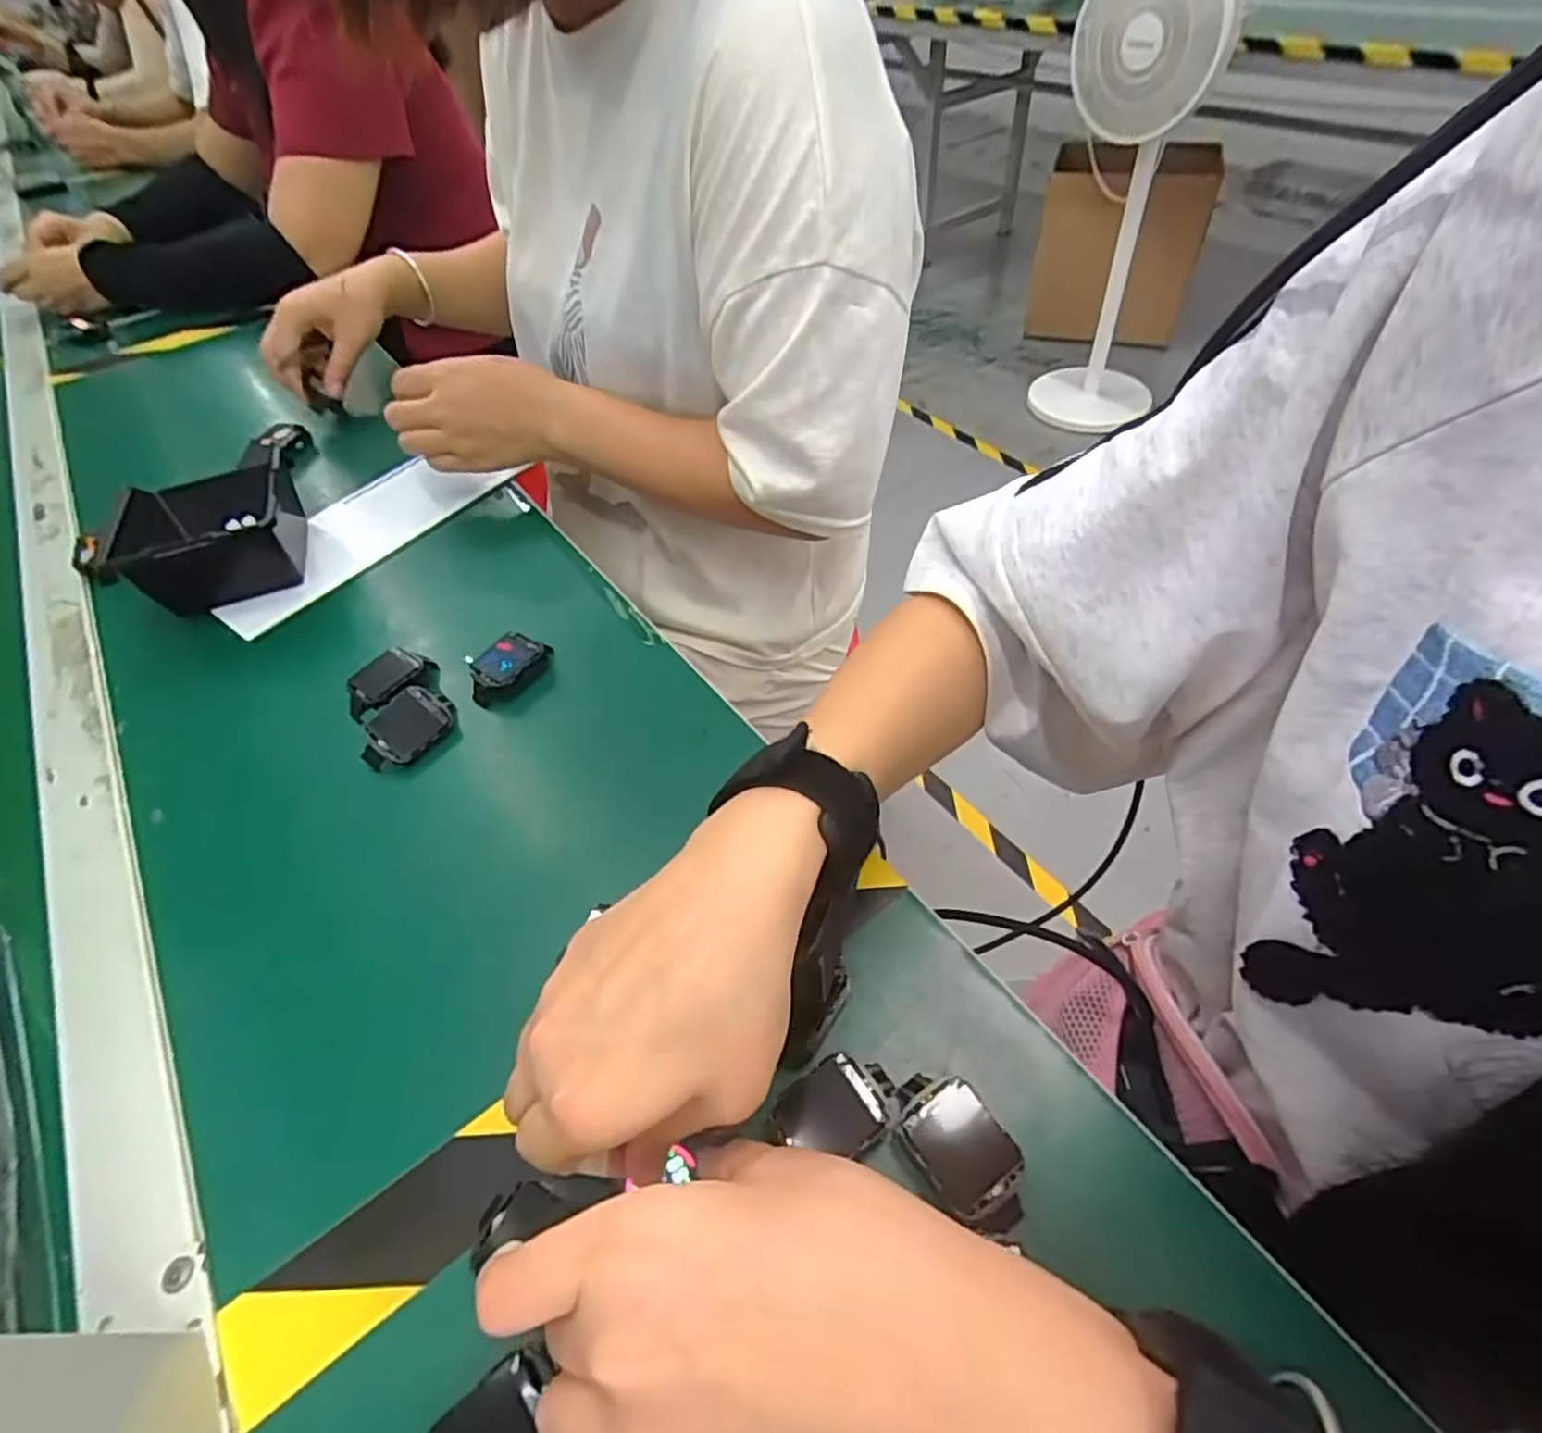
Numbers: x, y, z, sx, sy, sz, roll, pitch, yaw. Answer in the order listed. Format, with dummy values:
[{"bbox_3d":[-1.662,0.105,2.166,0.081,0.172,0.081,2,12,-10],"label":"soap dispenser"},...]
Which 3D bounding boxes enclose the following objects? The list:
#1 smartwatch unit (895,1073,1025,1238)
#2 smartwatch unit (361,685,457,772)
[{"bbox_3d":[0.068,0.157,0.264,0.032,0.015,0.054,-30,53,-18],"label":"smartwatch unit"},{"bbox_3d":[-0.207,0.007,0.413,0.034,0.018,0.052,43,64,-16],"label":"smartwatch unit"}]

